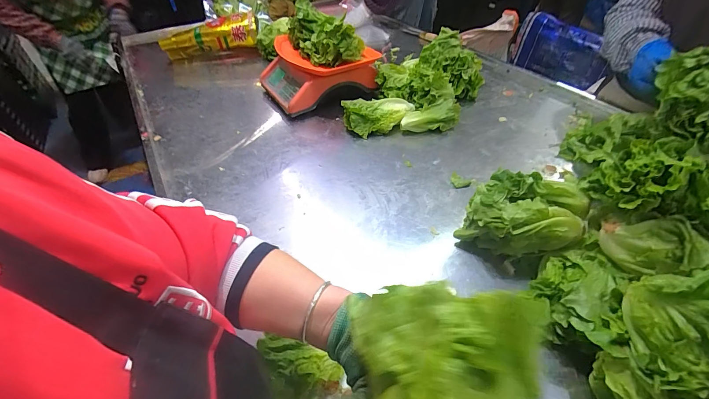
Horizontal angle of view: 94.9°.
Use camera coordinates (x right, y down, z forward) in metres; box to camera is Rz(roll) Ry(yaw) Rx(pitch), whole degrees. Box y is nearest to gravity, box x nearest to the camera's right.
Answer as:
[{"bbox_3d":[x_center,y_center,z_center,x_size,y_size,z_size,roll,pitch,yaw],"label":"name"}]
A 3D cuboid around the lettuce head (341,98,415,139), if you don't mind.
[{"bbox_3d":[0.063,-0.215,0.824,0.185,0.076,0.088,-9,44,-8],"label":"lettuce head"}]

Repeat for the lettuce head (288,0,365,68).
[{"bbox_3d":[-0.073,-0.436,0.852,0.139,0.104,0.218,-20,46,-18],"label":"lettuce head"}]

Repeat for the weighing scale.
[{"bbox_3d":[-0.115,-0.366,0.940,0.272,0.127,0.274,-26,49,-24],"label":"weighing scale"}]

